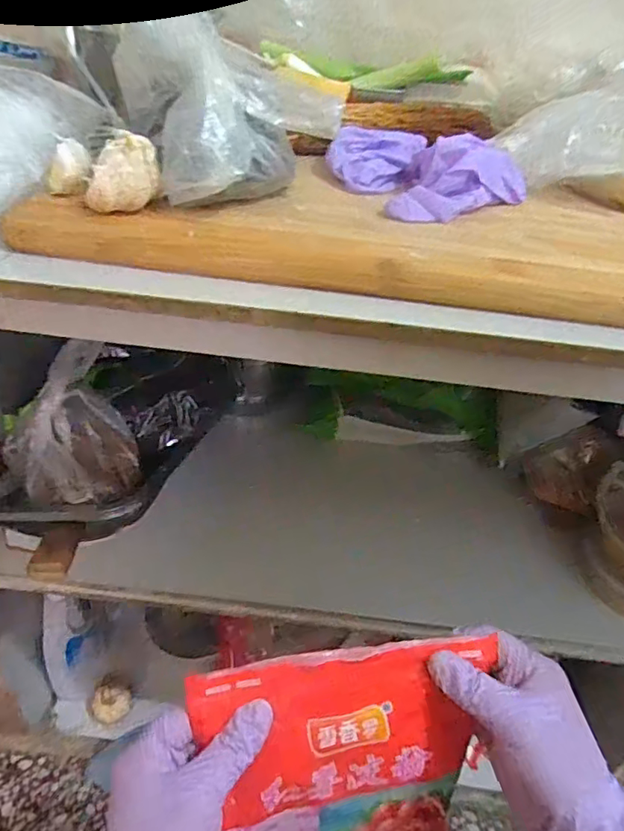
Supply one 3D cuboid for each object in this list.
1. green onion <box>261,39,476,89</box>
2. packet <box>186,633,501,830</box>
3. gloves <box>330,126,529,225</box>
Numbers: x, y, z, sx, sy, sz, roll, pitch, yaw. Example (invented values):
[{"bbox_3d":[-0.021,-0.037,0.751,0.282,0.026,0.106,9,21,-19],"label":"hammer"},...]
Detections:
[{"bbox_3d":[0.063,-0.375,0.587,0.230,0.032,0.041,-1,37,-10],"label":"green onion"},{"bbox_3d":[0.022,0.216,0.323,0.163,0.165,0.022,-7,12,-11],"label":"packet"},{"bbox_3d":[0.072,-0.186,0.400,0.131,0.038,0.138,4,37,-3],"label":"gloves"}]

